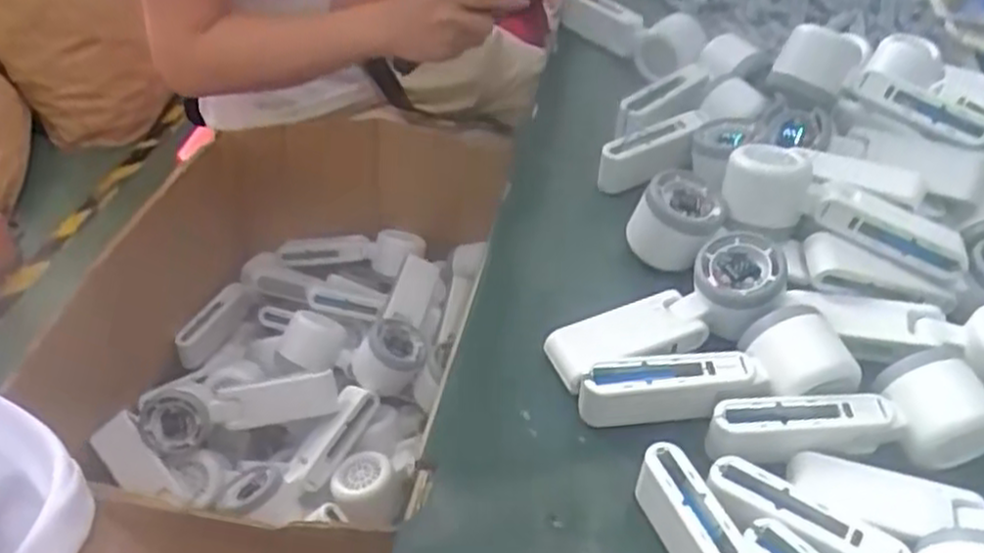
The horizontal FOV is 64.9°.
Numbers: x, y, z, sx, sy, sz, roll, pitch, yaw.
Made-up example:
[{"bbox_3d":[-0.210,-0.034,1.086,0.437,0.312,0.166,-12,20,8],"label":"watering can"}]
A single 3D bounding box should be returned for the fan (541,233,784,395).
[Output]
[{"bbox_3d":[0.117,0.026,0.502,0.162,0.053,0.070,-20,51,-24],"label":"fan"}]

